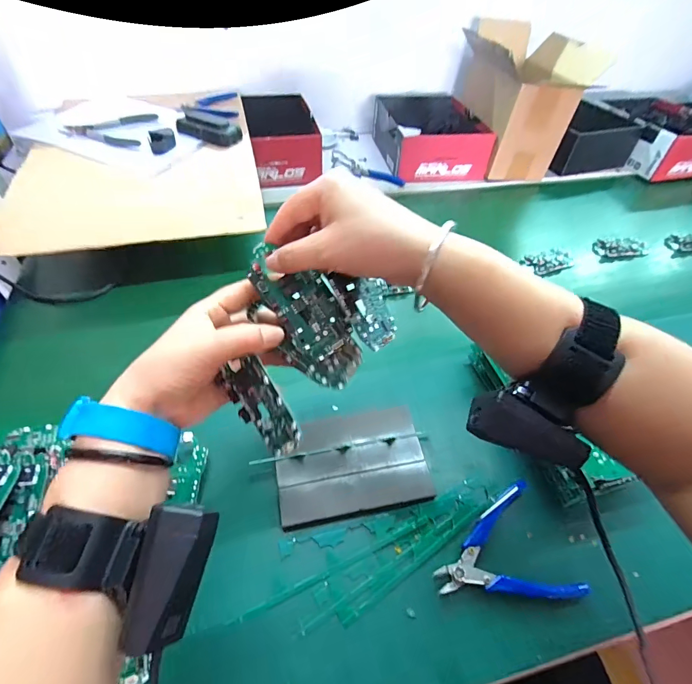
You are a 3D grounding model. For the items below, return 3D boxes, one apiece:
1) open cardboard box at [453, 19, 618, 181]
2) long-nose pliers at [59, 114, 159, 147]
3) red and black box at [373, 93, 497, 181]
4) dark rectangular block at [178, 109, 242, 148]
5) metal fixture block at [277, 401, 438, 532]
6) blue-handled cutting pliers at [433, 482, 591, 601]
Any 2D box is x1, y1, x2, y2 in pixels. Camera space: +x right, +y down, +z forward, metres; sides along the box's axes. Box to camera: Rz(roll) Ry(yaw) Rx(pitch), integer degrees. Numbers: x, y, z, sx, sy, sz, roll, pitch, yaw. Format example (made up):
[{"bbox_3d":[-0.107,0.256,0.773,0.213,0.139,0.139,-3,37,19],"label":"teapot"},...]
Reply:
[{"bbox_3d":[0.342,-0.505,0.823,0.182,0.216,0.289,-4,49,-7],"label":"open cardboard box"},{"bbox_3d":[-0.404,-0.366,0.671,0.134,0.019,0.128,0,49,-3],"label":"long-nose pliers"},{"bbox_3d":[0.174,-0.453,0.843,0.185,0.097,0.254,-8,50,-10],"label":"red and black box"},{"bbox_3d":[-0.232,-0.357,0.656,0.109,0.038,0.046,14,50,9],"label":"dark rectangular block"},{"bbox_3d":[0.005,0.123,0.406,0.150,0.015,0.106,-8,50,-10],"label":"metal fixture block"},{"bbox_3d":[0.139,0.195,0.354,0.123,0.011,0.099,-15,51,-15],"label":"blue-handled cutting pliers"}]

